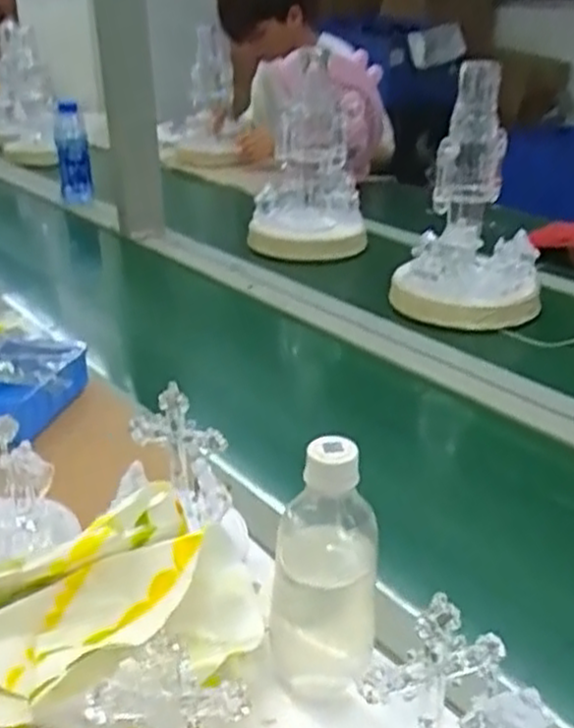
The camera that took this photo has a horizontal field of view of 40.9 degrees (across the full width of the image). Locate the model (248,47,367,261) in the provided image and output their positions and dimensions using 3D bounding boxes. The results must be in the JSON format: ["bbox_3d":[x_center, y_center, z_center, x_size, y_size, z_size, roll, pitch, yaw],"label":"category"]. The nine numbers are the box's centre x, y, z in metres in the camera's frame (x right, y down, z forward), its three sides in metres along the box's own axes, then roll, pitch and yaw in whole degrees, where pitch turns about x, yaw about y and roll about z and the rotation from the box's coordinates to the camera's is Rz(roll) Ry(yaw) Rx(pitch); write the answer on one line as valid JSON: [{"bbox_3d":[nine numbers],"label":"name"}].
[{"bbox_3d":[0.037,-0.343,1.296,0.194,0.299,0.179,2,25,3],"label":"model"}]

